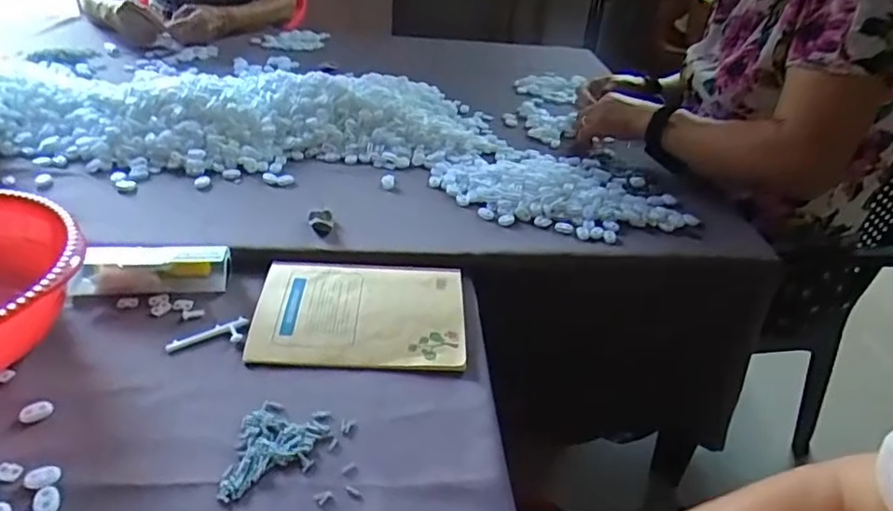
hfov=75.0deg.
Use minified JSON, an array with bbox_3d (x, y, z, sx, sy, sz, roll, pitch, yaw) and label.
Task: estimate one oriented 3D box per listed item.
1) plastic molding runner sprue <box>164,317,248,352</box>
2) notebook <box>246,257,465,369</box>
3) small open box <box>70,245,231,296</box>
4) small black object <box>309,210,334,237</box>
[{"bbox_3d":[-0.227,0.077,0.555,0.074,0.005,0.025,-12,40,-21],"label":"plastic molding runner sprue"},{"bbox_3d":[-0.085,0.051,0.591,0.202,0.010,0.143,2,37,-4],"label":"notebook"},{"bbox_3d":[-0.301,0.012,0.597,0.141,0.032,0.042,1,37,-5],"label":"small open box"},{"bbox_3d":[-0.149,-0.040,0.691,0.027,0.014,0.035,-8,38,-16],"label":"small black object"}]

